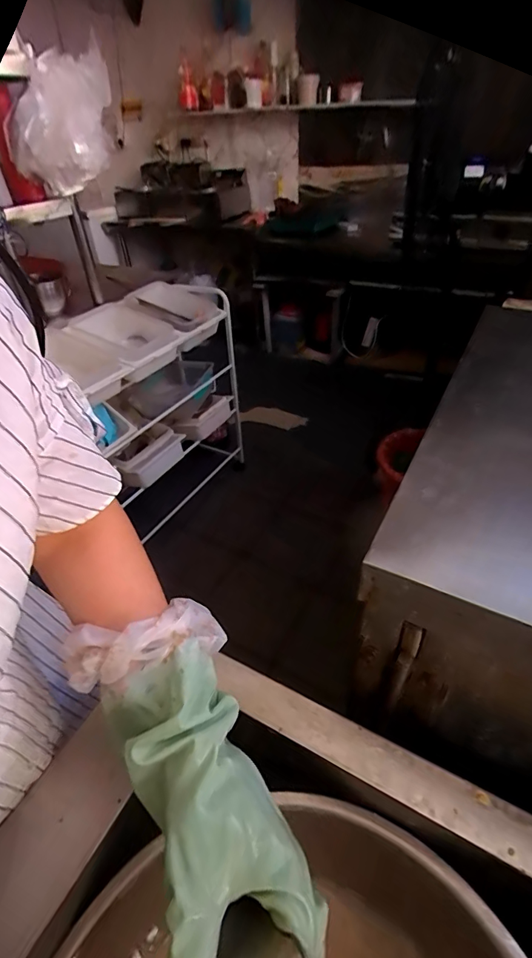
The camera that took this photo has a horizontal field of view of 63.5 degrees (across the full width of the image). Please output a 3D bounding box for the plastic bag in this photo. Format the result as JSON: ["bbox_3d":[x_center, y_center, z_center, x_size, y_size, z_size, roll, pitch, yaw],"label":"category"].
[{"bbox_3d":[-0.510,-0.889,1.078,0.238,0.263,0.122,0,39,4],"label":"plastic bag"}]

